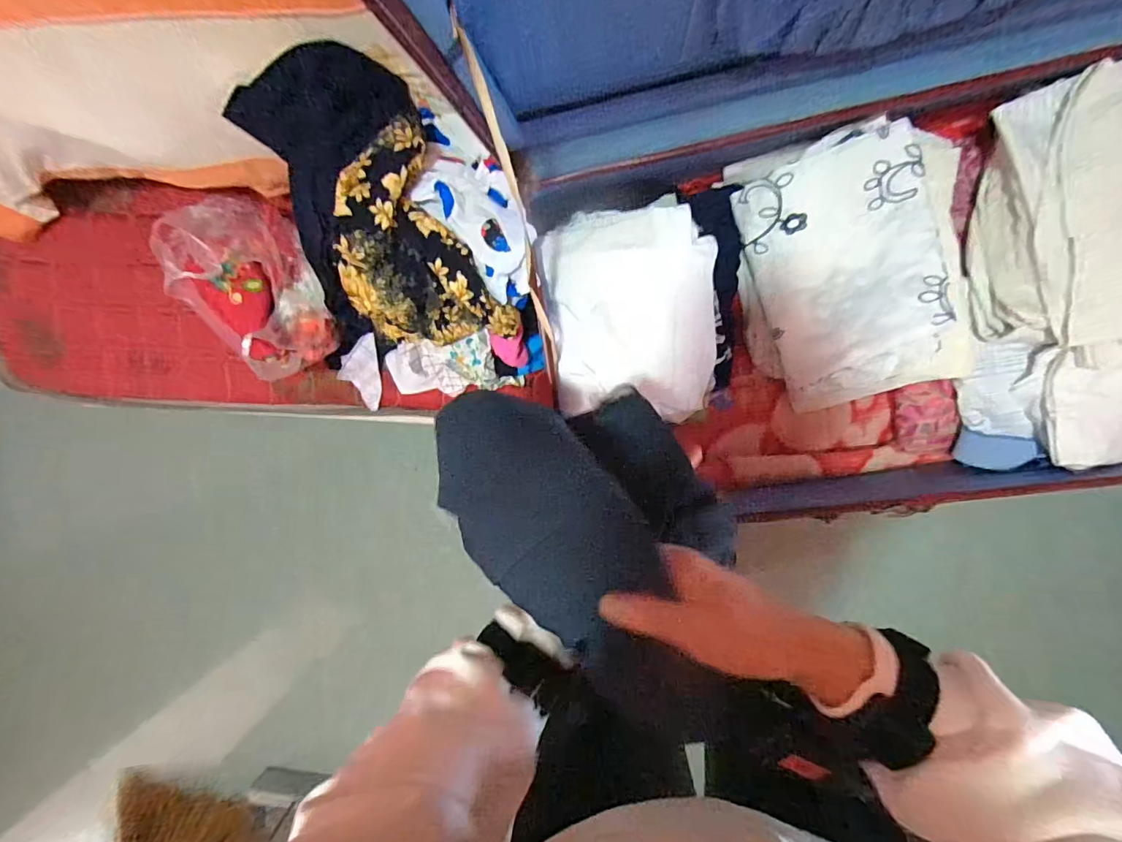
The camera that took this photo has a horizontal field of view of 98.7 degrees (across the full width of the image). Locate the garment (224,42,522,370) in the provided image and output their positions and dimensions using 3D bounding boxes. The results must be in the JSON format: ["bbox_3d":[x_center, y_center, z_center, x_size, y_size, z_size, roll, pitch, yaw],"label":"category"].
[{"bbox_3d":[-0.225,-0.215,0.612,0.265,0.202,0.309,-20,94,9],"label":"garment"}]

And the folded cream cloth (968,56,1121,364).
[{"bbox_3d":[0.567,-0.207,0.499,0.217,0.069,0.278,-7,96,8],"label":"folded cream cloth"}]

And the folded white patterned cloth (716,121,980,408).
[{"bbox_3d":[0.344,-0.175,0.573,0.225,0.101,0.312,-12,96,8],"label":"folded white patterned cloth"}]

